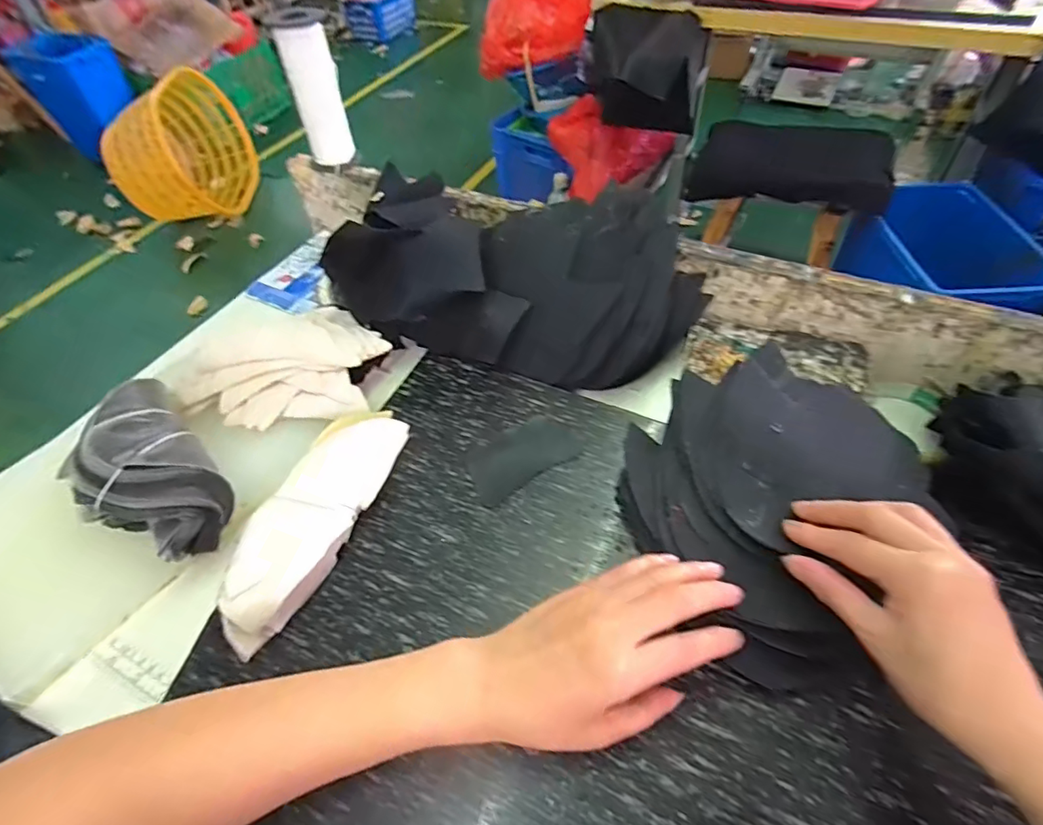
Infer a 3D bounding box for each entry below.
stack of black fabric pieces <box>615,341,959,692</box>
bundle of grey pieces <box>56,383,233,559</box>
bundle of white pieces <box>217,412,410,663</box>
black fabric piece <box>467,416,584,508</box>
[{"bbox_3d":[0.185,0.056,0.373,0.194,0.055,0.201,-23,54,-17],"label":"stack of black fabric pieces"},{"bbox_3d":[-0.295,0.047,0.413,0.084,0.059,0.169,-39,59,-24],"label":"bundle of grey pieces"},{"bbox_3d":[-0.156,0.074,0.394,0.065,0.036,0.192,16,54,16],"label":"bundle of white pieces"},{"bbox_3d":[0.000,0.036,0.441,0.095,0.004,0.055,-29,55,-18],"label":"black fabric piece"}]

